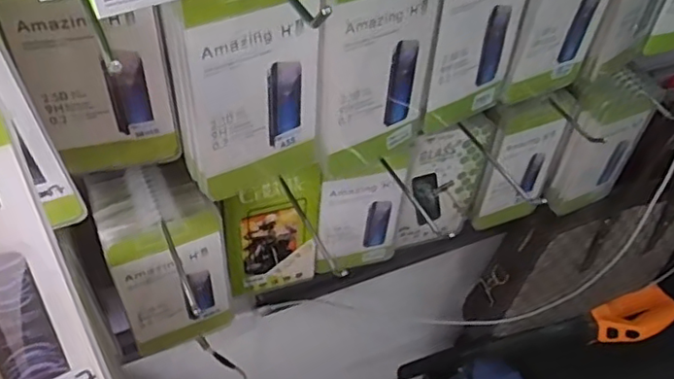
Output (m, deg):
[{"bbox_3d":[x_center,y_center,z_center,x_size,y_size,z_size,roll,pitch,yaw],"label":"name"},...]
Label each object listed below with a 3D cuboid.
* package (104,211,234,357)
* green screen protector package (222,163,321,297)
[{"bbox_3d":[-0.136,0.087,0.526,0.091,0.166,0.015,-19,52,-23],"label":"package"},{"bbox_3d":[-0.060,0.045,0.581,0.085,0.151,0.015,-7,48,-13],"label":"green screen protector package"}]

